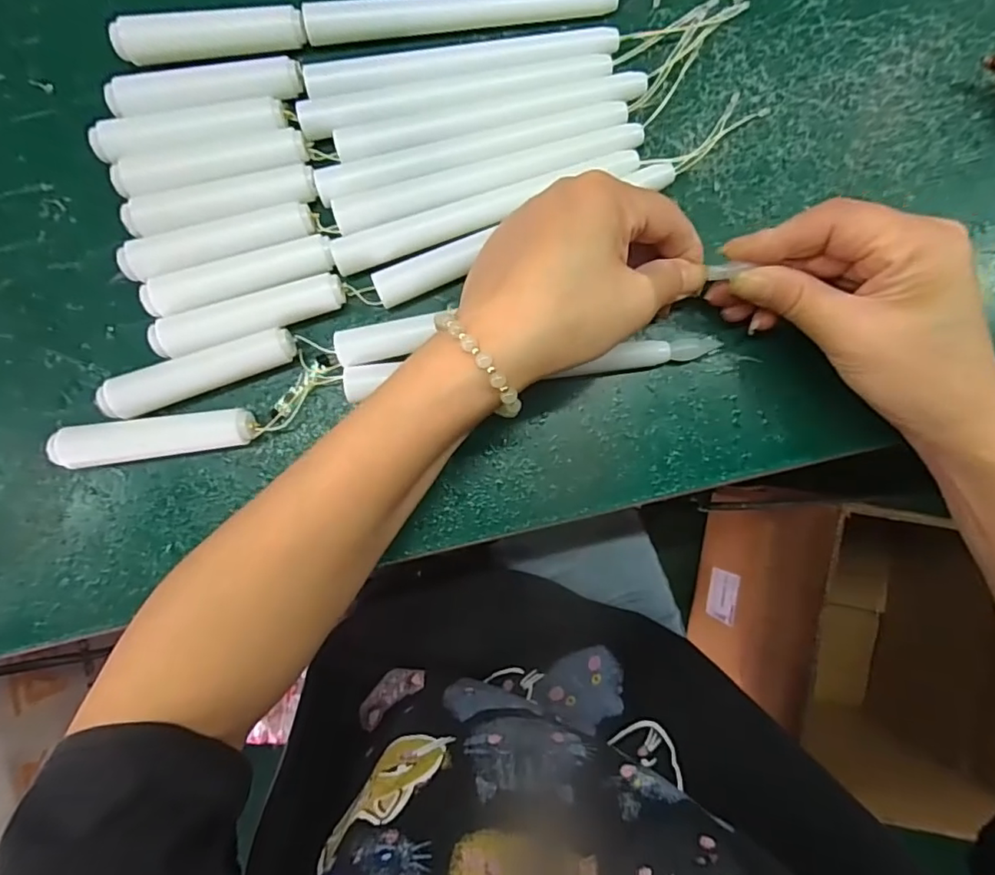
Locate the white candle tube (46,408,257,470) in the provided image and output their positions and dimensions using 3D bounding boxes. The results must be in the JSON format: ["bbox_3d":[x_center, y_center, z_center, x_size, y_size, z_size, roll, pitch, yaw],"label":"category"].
[{"bbox_3d":[-0.158,-0.002,0.264,0.090,0.018,0.021,-8,87,0],"label":"white candle tube"}]

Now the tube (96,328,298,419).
[{"bbox_3d":[-0.139,-0.031,0.264,0.090,0.014,0.018,-20,87,0],"label":"tube"}]

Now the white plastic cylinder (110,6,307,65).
[{"bbox_3d":[-0.135,-0.188,0.268,0.086,0.017,0.017,-7,87,0],"label":"white plastic cylinder"}]

